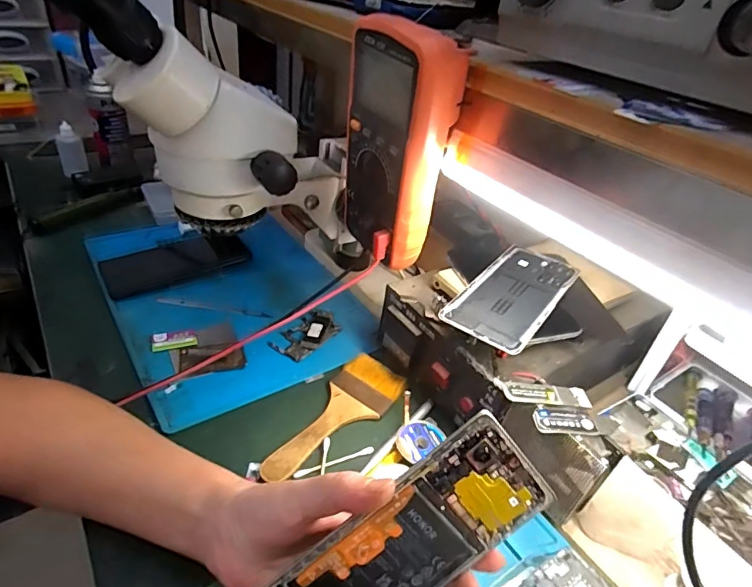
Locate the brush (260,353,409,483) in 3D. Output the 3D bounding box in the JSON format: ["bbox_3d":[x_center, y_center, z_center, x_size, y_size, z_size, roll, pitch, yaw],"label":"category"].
[{"bbox_3d":[-0.036,0.114,0.427,0.062,0.007,0.160,26,40,24],"label":"brush"}]

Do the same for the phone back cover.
[{"bbox_3d":[0.127,-0.001,0.429,0.073,0.011,0.152,28,41,26],"label":"phone back cover"}]

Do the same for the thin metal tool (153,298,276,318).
[{"bbox_3d":[-0.183,0.016,0.530,0.128,0.004,0.012,9,36,1],"label":"thin metal tool"}]

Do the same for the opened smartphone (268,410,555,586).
[{"bbox_3d":[0.020,0.139,0.254,0.158,0.069,0.004,-40,15,0],"label":"opened smartphone"}]

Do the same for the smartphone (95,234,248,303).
[{"bbox_3d":[-0.247,-0.042,0.580,0.161,0.014,0.075,-21,54,-27],"label":"smartphone"}]

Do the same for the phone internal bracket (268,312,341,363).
[{"bbox_3d":[-0.074,0.045,0.510,0.042,0.010,0.077,30,41,28],"label":"phone internal bracket"}]

